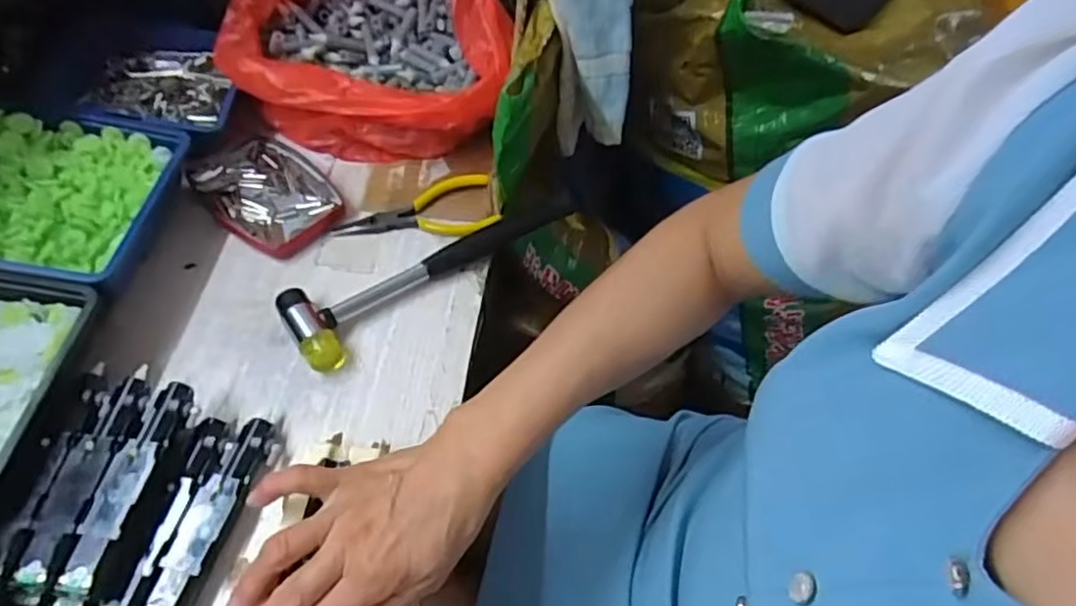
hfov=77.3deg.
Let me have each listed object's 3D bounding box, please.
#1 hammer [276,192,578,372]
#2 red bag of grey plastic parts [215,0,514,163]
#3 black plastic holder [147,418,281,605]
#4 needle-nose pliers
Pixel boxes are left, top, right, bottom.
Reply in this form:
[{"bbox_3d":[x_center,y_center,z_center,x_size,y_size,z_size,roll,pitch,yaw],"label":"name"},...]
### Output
[{"bbox_3d":[-0.066,-0.035,0.500,0.246,0.022,0.060,-31,62,-22],"label":"hammer"},{"bbox_3d":[-0.143,-0.242,0.572,0.231,0.129,0.208,4,54,-1],"label":"red bag of grey plastic parts"},{"bbox_3d":[-0.184,0.122,0.384,0.027,0.020,0.119,14,55,6],"label":"black plastic holder"},{"bbox_3d":[-0.096,-0.072,0.525,0.124,0.011,0.054,-12,56,-12],"label":"needle-nose pliers"}]

